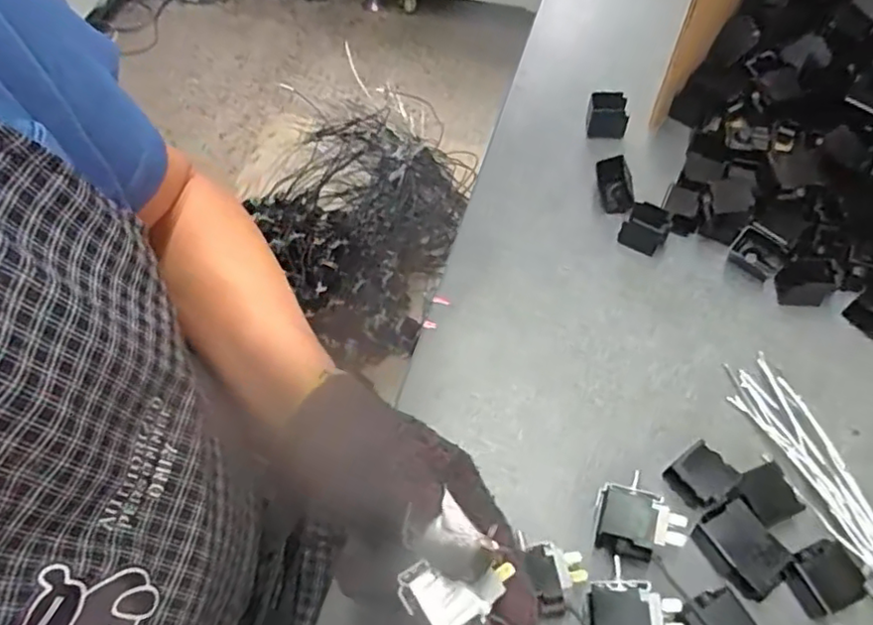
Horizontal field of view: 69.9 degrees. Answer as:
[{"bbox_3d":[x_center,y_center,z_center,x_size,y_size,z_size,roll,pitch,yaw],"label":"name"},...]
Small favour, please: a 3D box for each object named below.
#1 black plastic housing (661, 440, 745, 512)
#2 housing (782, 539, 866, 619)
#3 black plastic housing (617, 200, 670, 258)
[{"bbox_3d":[0.193,0.119,0.454,0.036,0.027,0.037,-34,65,-16],"label":"black plastic housing"},{"bbox_3d":[0.258,0.178,0.418,0.038,0.021,0.037,-24,63,-11],"label":"housing"},{"bbox_3d":[0.188,-0.074,0.561,0.037,0.039,0.030,26,65,16],"label":"black plastic housing"}]

